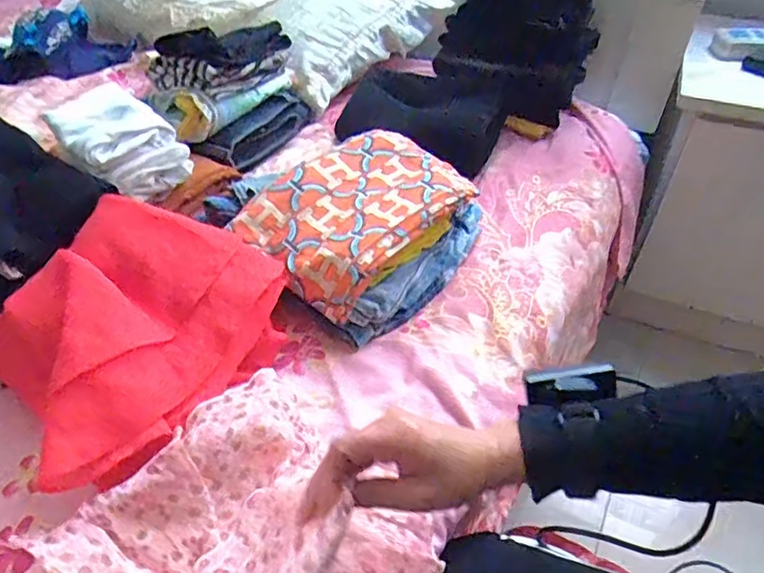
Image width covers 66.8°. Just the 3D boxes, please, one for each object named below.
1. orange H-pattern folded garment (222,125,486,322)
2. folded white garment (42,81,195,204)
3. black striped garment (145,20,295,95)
[{"bbox_3d":[-0.027,-0.094,0.686,0.189,0.059,0.257,29,51,25],"label":"orange H-pattern folded garment"},{"bbox_3d":[-0.318,-0.175,0.700,0.121,0.082,0.140,-32,54,-29],"label":"folded white garment"},{"bbox_3d":[-0.207,-0.333,0.810,0.216,0.057,0.096,-32,54,-29],"label":"black striped garment"}]

